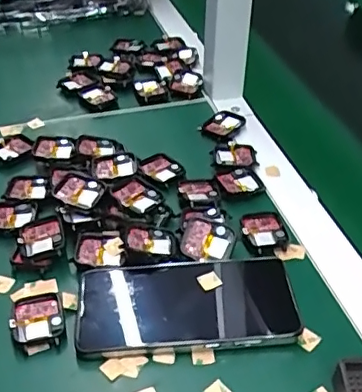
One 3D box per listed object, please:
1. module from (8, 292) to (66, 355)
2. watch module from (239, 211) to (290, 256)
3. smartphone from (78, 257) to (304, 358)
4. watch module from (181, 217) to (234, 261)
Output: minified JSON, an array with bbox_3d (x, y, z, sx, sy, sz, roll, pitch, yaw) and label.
[{"bbox_3d":[-0.106,0.093,0.413,0.038,0.013,0.044,-14,41,-15],"label":"module"},{"bbox_3d":[0.073,0.031,0.484,0.039,0.007,0.046,-1,39,0],"label":"watch module"},{"bbox_3d":[0.004,0.083,0.423,0.161,0.014,0.079,-3,40,-3],"label":"smartphone"},{"bbox_3d":[0.022,0.038,0.467,0.041,0.009,0.039,23,70,12],"label":"watch module"}]

